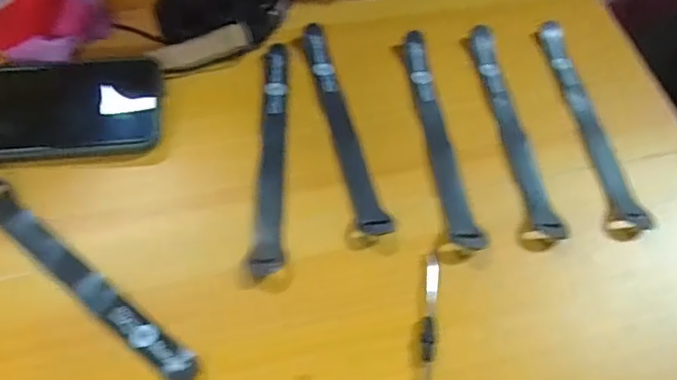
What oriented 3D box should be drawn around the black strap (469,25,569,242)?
[{"bbox_3d":[0.135,-0.050,0.402,0.030,0.012,0.193,-3,62,-6],"label":"black strap"}]

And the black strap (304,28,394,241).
[{"bbox_3d":[0.002,-0.052,0.396,0.023,0.007,0.187,-12,63,-10],"label":"black strap"}]

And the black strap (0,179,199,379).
[{"bbox_3d":[-0.164,0.054,0.328,0.194,0.006,0.022,36,65,15],"label":"black strap"}]

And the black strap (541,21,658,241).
[{"bbox_3d":[0.194,-0.055,0.408,0.024,0.010,0.195,-5,62,-7],"label":"black strap"}]

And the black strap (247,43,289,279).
[{"bbox_3d":[-0.048,-0.032,0.385,0.020,0.004,0.196,2,61,-3],"label":"black strap"}]

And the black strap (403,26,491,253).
[{"bbox_3d":[0.076,-0.043,0.393,0.023,0.012,0.190,-4,62,-6],"label":"black strap"}]

